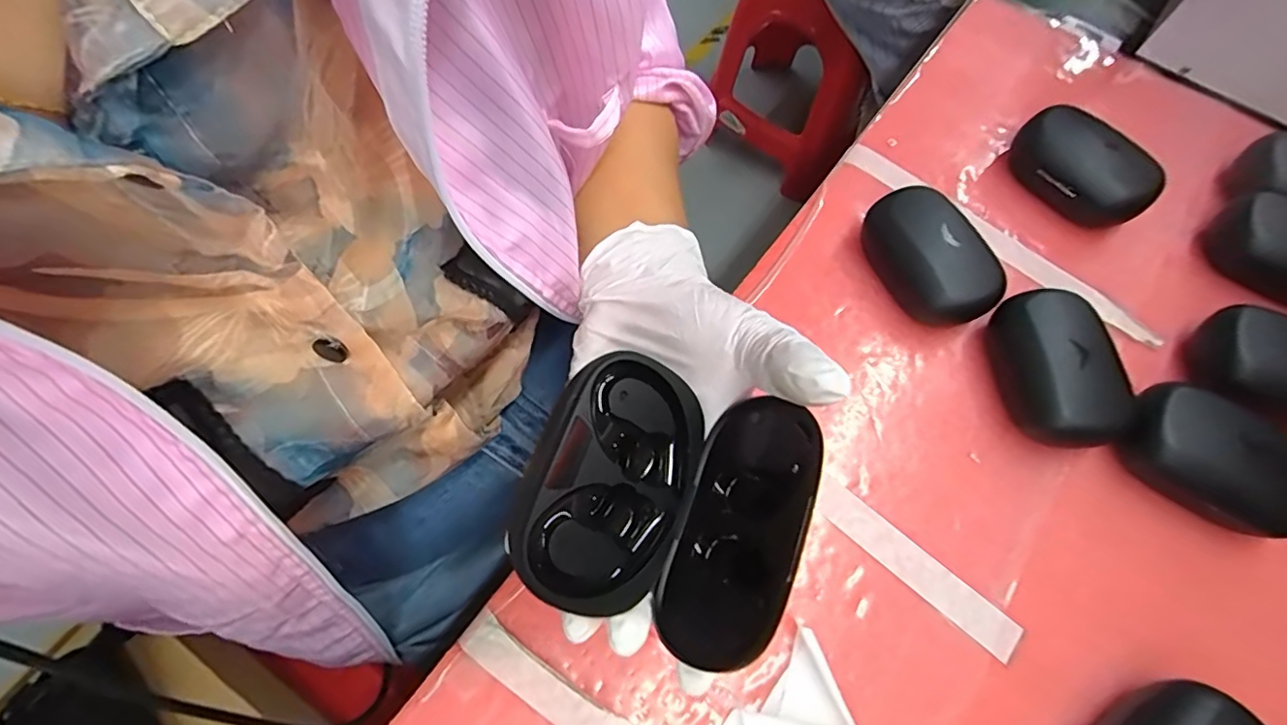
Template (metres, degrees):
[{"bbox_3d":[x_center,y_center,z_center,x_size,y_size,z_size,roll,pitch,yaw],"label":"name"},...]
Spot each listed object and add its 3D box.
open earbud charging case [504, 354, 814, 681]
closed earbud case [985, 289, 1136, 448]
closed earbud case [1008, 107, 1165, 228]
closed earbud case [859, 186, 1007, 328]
[{"bbox_3d":[0.006,0.046,0.192,0.083,0.050,0.082,19,66,7],"label":"open earbud charging case"},{"bbox_3d":[0.222,0.003,0.305,0.052,0.038,0.084,-5,66,-3],"label":"closed earbud case"},{"bbox_3d":[0.280,-0.123,0.366,0.051,0.036,0.086,-39,72,-17],"label":"closed earbud case"},{"bbox_3d":[0.168,-0.062,0.334,0.053,0.037,0.086,-23,68,-11],"label":"closed earbud case"}]

